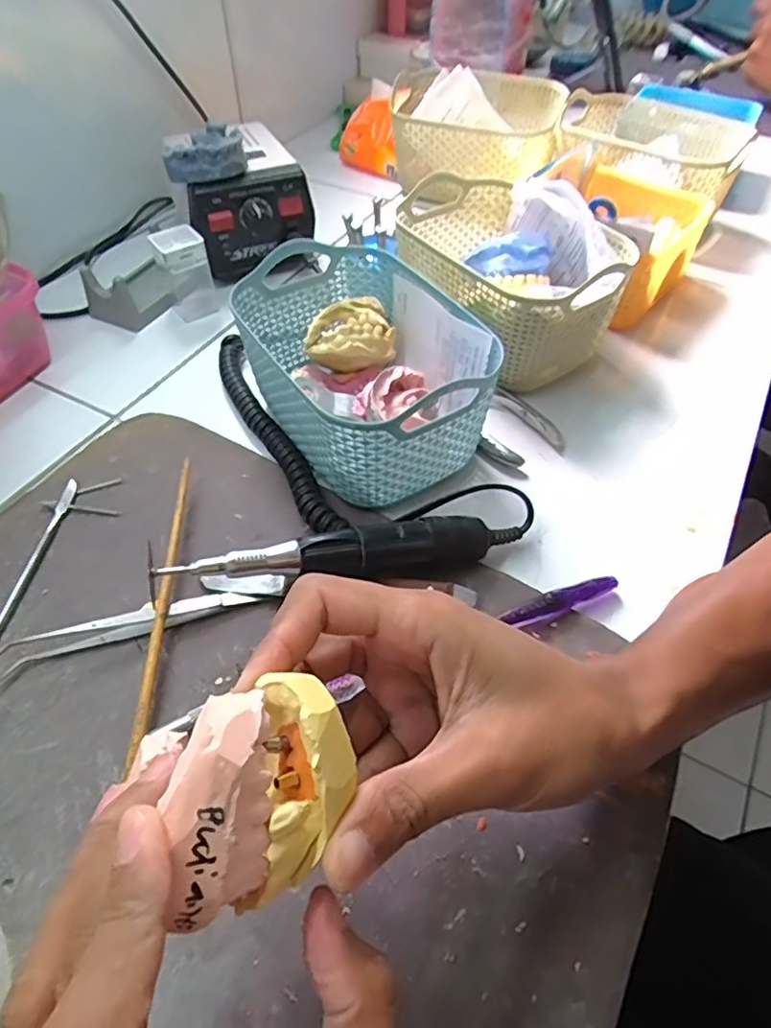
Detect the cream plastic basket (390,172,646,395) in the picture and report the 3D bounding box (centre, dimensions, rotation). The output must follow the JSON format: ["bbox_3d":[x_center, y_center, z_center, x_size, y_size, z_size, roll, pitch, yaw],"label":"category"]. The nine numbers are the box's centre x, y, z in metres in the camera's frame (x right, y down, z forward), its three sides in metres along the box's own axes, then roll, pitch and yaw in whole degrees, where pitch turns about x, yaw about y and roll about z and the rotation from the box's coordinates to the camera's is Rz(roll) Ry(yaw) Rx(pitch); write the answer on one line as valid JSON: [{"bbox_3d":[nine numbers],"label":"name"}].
[{"bbox_3d":[0.086,-0.175,0.452,0.118,0.085,0.173,-29,57,-22],"label":"cream plastic basket"}]

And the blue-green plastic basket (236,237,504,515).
[{"bbox_3d":[-0.016,-0.089,0.379,0.116,0.083,0.169,-27,56,-21],"label":"blue-green plastic basket"}]

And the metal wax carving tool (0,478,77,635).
[{"bbox_3d":[-0.203,0.043,0.321,0.008,0.004,0.158,4,51,2],"label":"metal wax carving tool"}]

